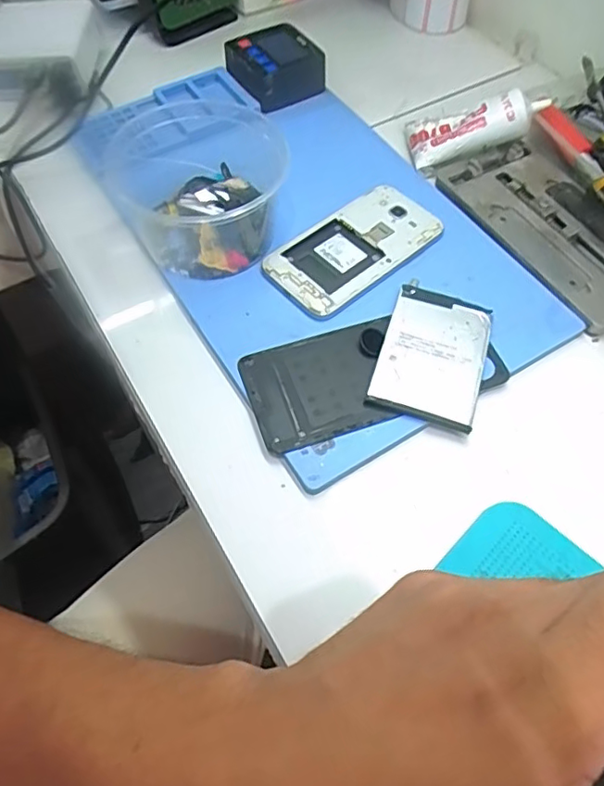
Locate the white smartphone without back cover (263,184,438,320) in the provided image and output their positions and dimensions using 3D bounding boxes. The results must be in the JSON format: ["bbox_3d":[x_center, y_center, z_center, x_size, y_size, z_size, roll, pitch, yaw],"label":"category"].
[{"bbox_3d":[0.039,-0.105,0.412,0.130,0.010,0.065,-38,66,-20],"label":"white smartphone without back cover"}]

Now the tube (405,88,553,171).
[{"bbox_3d":[0.140,-0.213,0.455,0.106,0.035,0.043,-10,57,20],"label":"tube"}]

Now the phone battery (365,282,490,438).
[{"bbox_3d":[0.083,-0.025,0.360,0.063,0.007,0.096,16,60,9],"label":"phone battery"}]

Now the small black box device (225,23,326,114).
[{"bbox_3d":[-0.020,-0.285,0.503,0.075,0.039,0.070,-23,62,-13],"label":"small black box device"}]

